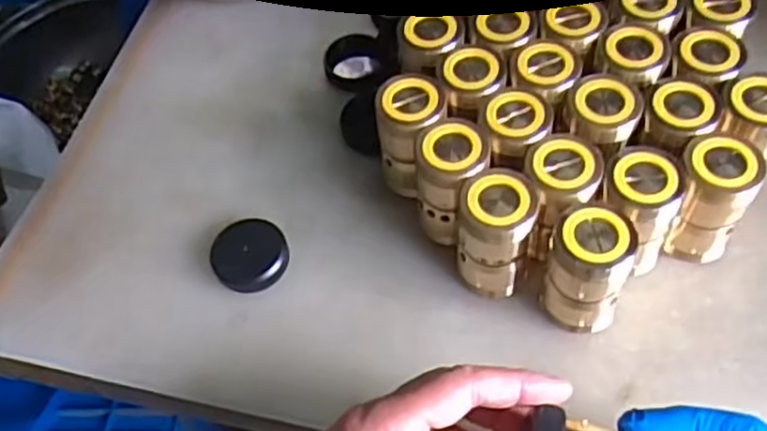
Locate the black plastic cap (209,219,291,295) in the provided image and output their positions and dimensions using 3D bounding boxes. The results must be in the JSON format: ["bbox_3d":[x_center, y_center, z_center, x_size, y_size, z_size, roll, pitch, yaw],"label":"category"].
[{"bbox_3d":[-0.079,0.023,0.435,0.043,0.014,0.042,-2,57,3],"label":"black plastic cap"}]

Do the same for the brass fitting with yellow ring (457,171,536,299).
[{"bbox_3d":[0.061,0.013,0.405,0.037,0.080,0.038,7,58,9],"label":"brass fitting with yellow ring"}]

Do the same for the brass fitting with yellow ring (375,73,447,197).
[{"bbox_3d":[0.017,-0.046,0.437,0.038,0.069,0.034,1,57,5],"label":"brass fitting with yellow ring"}]

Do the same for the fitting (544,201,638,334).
[{"bbox_3d":[0.107,0.027,0.386,0.039,0.071,0.043,11,59,11],"label":"fitting"}]

